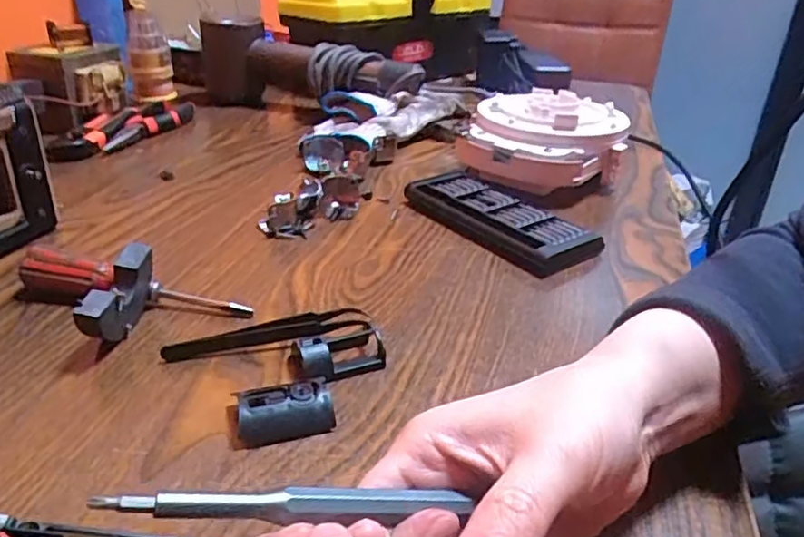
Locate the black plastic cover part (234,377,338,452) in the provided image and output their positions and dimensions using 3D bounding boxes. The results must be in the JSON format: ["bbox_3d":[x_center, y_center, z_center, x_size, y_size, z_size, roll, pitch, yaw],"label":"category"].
[{"bbox_3d":[-0.055,0.066,0.292,0.043,0.014,0.028,-6,30,-19],"label":"black plastic cover part"}]

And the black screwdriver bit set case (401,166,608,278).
[{"bbox_3d":[0.074,-0.038,0.490,0.074,0.021,0.160,-21,37,-38],"label":"black screwdriver bit set case"}]

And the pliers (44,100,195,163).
[{"bbox_3d":[-0.281,-0.146,0.641,0.037,0.027,0.202,15,30,20],"label":"pliers"}]

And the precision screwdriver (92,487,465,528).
[{"bbox_3d":[-0.030,0.066,0.175,0.101,0.005,0.007,8,26,-21],"label":"precision screwdriver"}]

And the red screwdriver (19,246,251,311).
[{"bbox_3d":[-0.160,0.010,0.368,0.138,0.021,0.023,9,29,8],"label":"red screwdriver"}]

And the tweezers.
[{"bbox_3d":[-0.073,0.036,0.344,0.111,0.013,0.012,-7,30,-20],"label":"tweezers"}]

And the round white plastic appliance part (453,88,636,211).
[{"bbox_3d":[0.137,-0.117,0.577,0.144,0.062,0.115,-18,36,-35],"label":"round white plastic appliance part"}]

